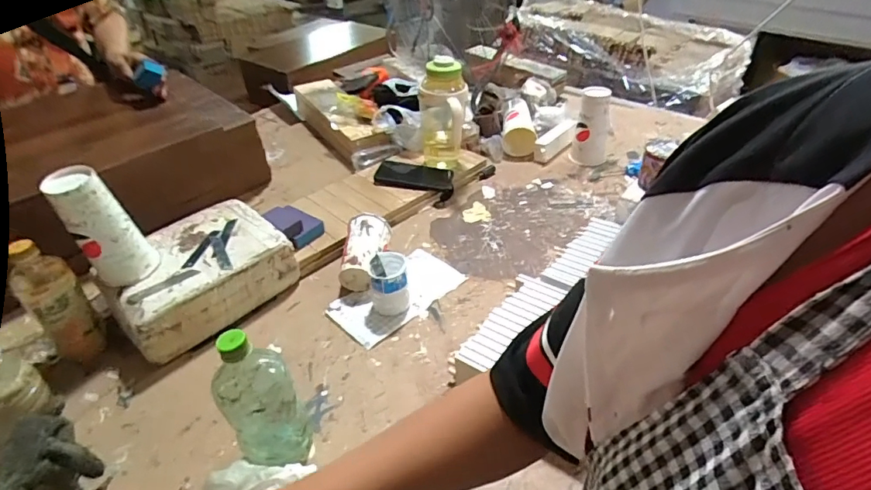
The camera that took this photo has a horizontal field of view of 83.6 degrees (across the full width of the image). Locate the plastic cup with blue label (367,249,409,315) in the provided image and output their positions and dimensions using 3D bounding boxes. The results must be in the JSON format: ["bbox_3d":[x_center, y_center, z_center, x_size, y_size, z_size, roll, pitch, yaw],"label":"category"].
[{"bbox_3d":[-0.076,0.067,0.805,0.063,0.084,0.073,-8,36,-4],"label":"plastic cup with blue label"}]

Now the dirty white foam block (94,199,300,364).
[{"bbox_3d":[-0.399,0.054,0.823,0.206,0.110,0.266,29,46,30],"label":"dirty white foam block"}]

